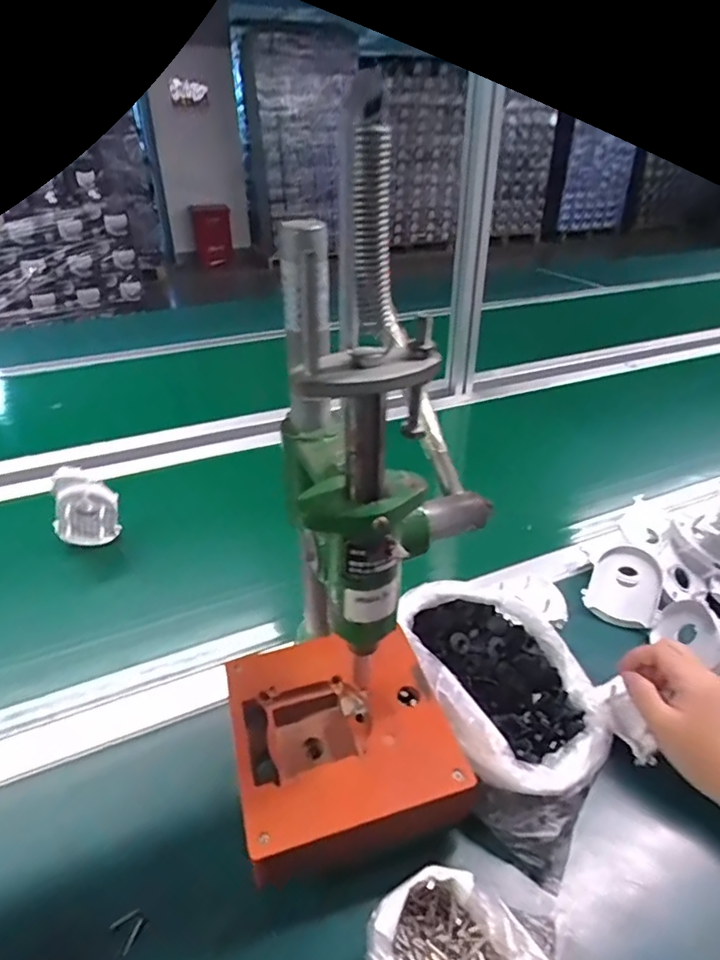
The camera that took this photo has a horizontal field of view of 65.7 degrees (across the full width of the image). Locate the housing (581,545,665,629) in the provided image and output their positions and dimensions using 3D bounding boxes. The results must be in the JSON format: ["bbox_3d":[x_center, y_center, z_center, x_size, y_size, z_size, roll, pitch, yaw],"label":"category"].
[{"bbox_3d":[0.281,0.114,0.593,0.066,0.029,0.079,17,68,28],"label":"housing"}]

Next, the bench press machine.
[{"bbox_3d":[-0.015,0.029,0.373,0.177,0.408,0.242,-9,34,-14],"label":"bench press machine"}]

